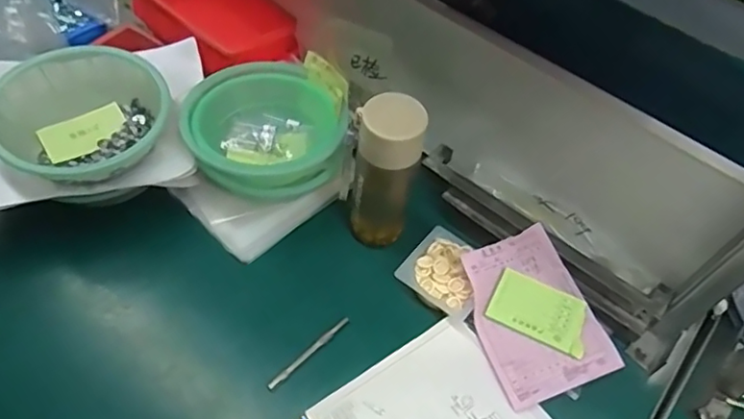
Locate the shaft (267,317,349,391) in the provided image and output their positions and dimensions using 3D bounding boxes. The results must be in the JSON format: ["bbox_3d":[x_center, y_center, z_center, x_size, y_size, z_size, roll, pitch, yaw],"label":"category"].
[{"bbox_3d":[-0.066,0.153,0.612,0.009,0.004,0.111,40,61,22],"label":"shaft"}]

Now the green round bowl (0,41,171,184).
[{"bbox_3d":[-0.331,-0.106,0.654,0.179,0.073,0.179,3,54,-4],"label":"green round bowl"}]

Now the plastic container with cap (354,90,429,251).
[{"bbox_3d":[0.016,-0.044,0.640,0.069,0.188,0.076,7,55,1],"label":"plastic container with cap"}]

